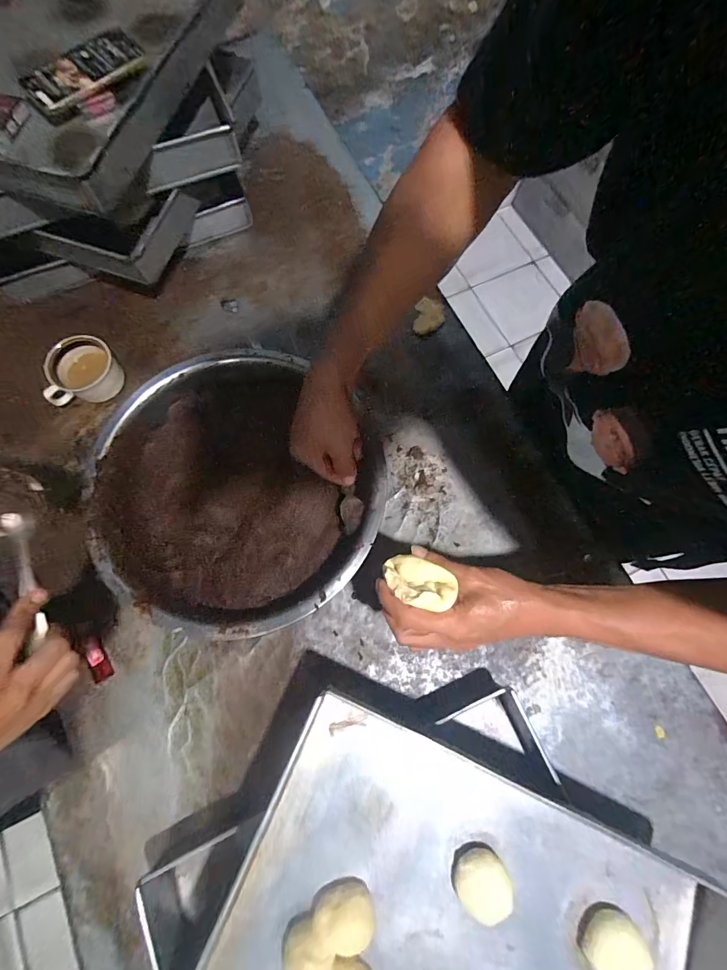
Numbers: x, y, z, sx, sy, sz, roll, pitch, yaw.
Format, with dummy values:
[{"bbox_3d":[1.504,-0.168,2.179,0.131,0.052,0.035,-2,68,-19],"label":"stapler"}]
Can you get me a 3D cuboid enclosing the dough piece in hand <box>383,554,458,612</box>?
[{"bbox_3d":[0.052,0.093,0.377,0.066,0.033,0.043,23,74,5],"label":"dough piece in hand"}]

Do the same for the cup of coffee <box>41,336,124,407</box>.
[{"bbox_3d":[-0.434,-0.167,0.601,0.114,0.066,0.076,-36,77,-11],"label":"cup of coffee"}]

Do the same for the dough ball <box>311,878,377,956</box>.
[{"bbox_3d":[-0.020,0.427,0.388,0.060,0.030,0.044,3,75,0],"label":"dough ball"}]

